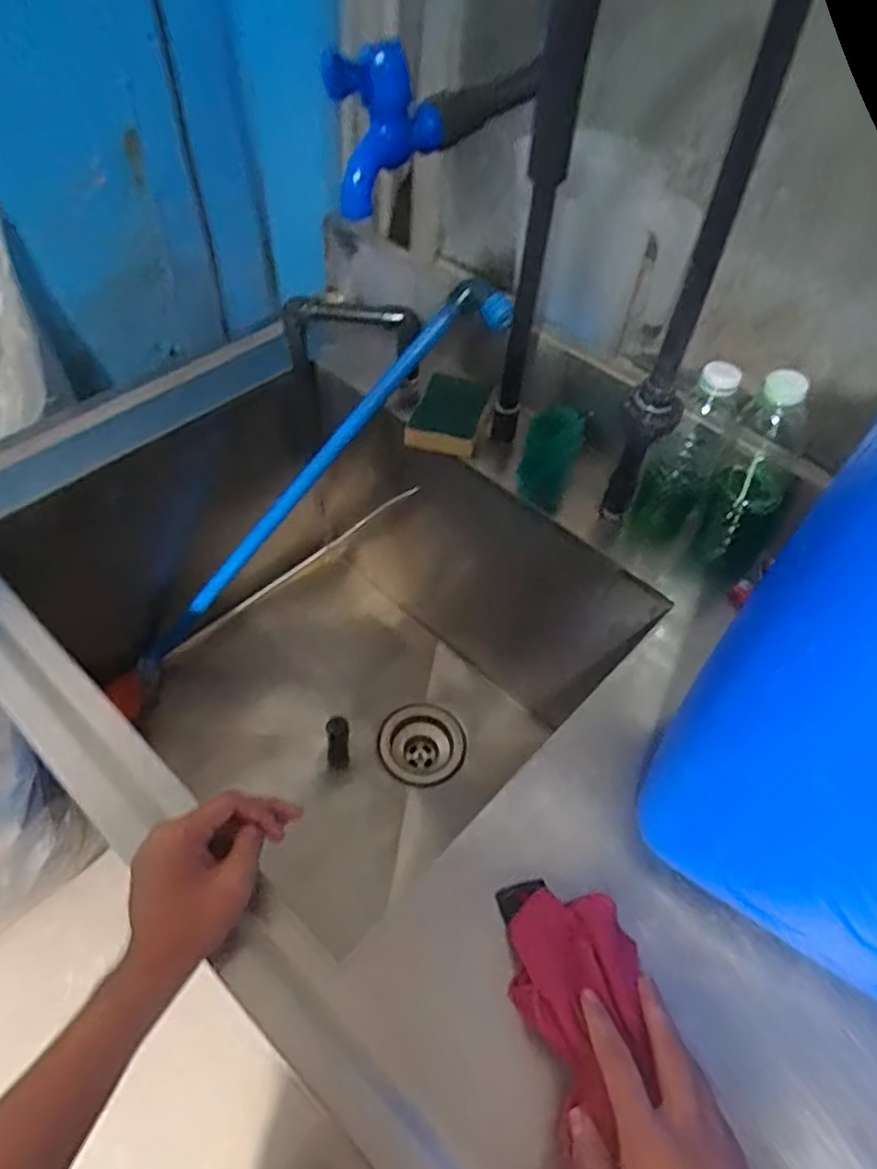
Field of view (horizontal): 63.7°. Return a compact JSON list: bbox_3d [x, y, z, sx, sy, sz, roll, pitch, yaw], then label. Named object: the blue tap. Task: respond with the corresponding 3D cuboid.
[{"bbox_3d":[-0.030,-0.266,0.405,0.033,0.078,0.094,28,54,16],"label":"blue tap"}]

